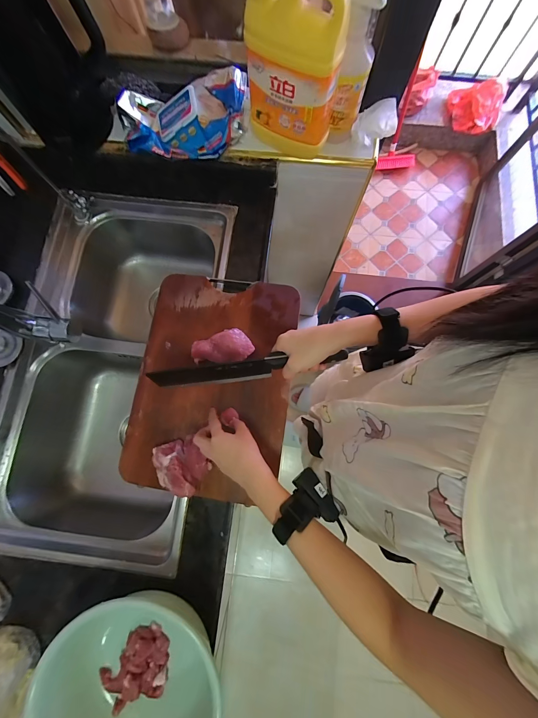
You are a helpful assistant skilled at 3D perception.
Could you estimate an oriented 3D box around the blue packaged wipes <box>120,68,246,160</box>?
[{"bbox_3d":[-0.157,-0.467,0.546,0.234,0.065,0.123,-7,79,-1],"label":"blue packaged wipes"}]

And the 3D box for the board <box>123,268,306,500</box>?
[{"bbox_3d":[-0.101,0.037,0.512,0.273,0.023,0.389,8,79,2],"label":"board"}]

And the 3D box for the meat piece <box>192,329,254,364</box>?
[{"bbox_3d":[-0.083,-0.022,0.508,0.106,0.026,0.058,-7,79,-1],"label":"meat piece"}]

